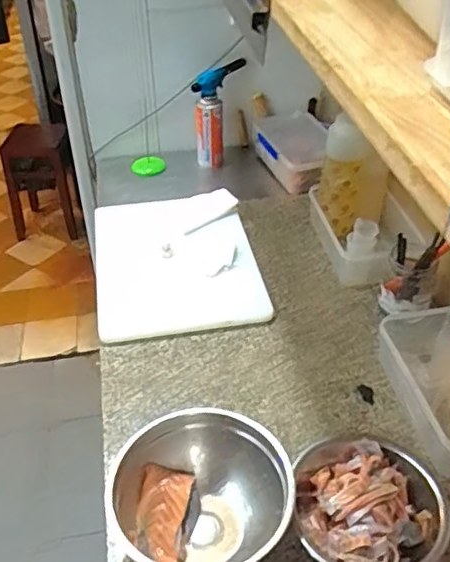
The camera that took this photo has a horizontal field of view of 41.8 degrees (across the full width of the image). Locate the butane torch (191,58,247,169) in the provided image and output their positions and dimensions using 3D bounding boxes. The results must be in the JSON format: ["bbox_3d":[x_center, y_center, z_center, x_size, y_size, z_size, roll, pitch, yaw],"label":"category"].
[{"bbox_3d":[-0.016,-0.397,1.441,0.120,0.237,0.081,1,40,2],"label":"butane torch"}]

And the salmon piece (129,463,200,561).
[{"bbox_3d":[-0.074,0.288,0.729,0.076,0.032,0.111,19,52,-3],"label":"salmon piece"}]

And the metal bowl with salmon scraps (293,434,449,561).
[{"bbox_3d":[0.172,0.275,0.713,0.168,0.083,0.186,1,40,2],"label":"metal bowl with salmon scraps"}]

